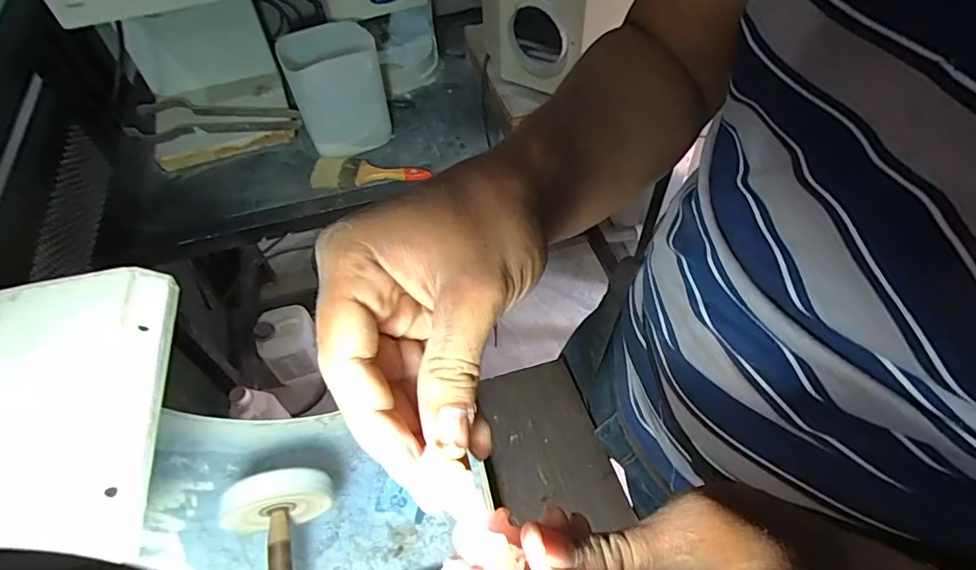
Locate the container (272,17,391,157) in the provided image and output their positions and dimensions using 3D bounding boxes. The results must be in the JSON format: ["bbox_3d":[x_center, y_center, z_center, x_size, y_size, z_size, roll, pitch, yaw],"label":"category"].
[{"bbox_3d":[-0.259,-0.338,0.908,0.154,0.183,0.115,-22,55,-14],"label":"container"}]

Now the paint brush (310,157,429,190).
[{"bbox_3d":[-0.210,-0.201,0.906,0.198,0.030,0.064,1,53,3],"label":"paint brush"}]

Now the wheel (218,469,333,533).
[{"bbox_3d":[-0.182,0.187,0.448,0.086,0.075,0.023,-15,54,-9],"label":"wheel"}]

